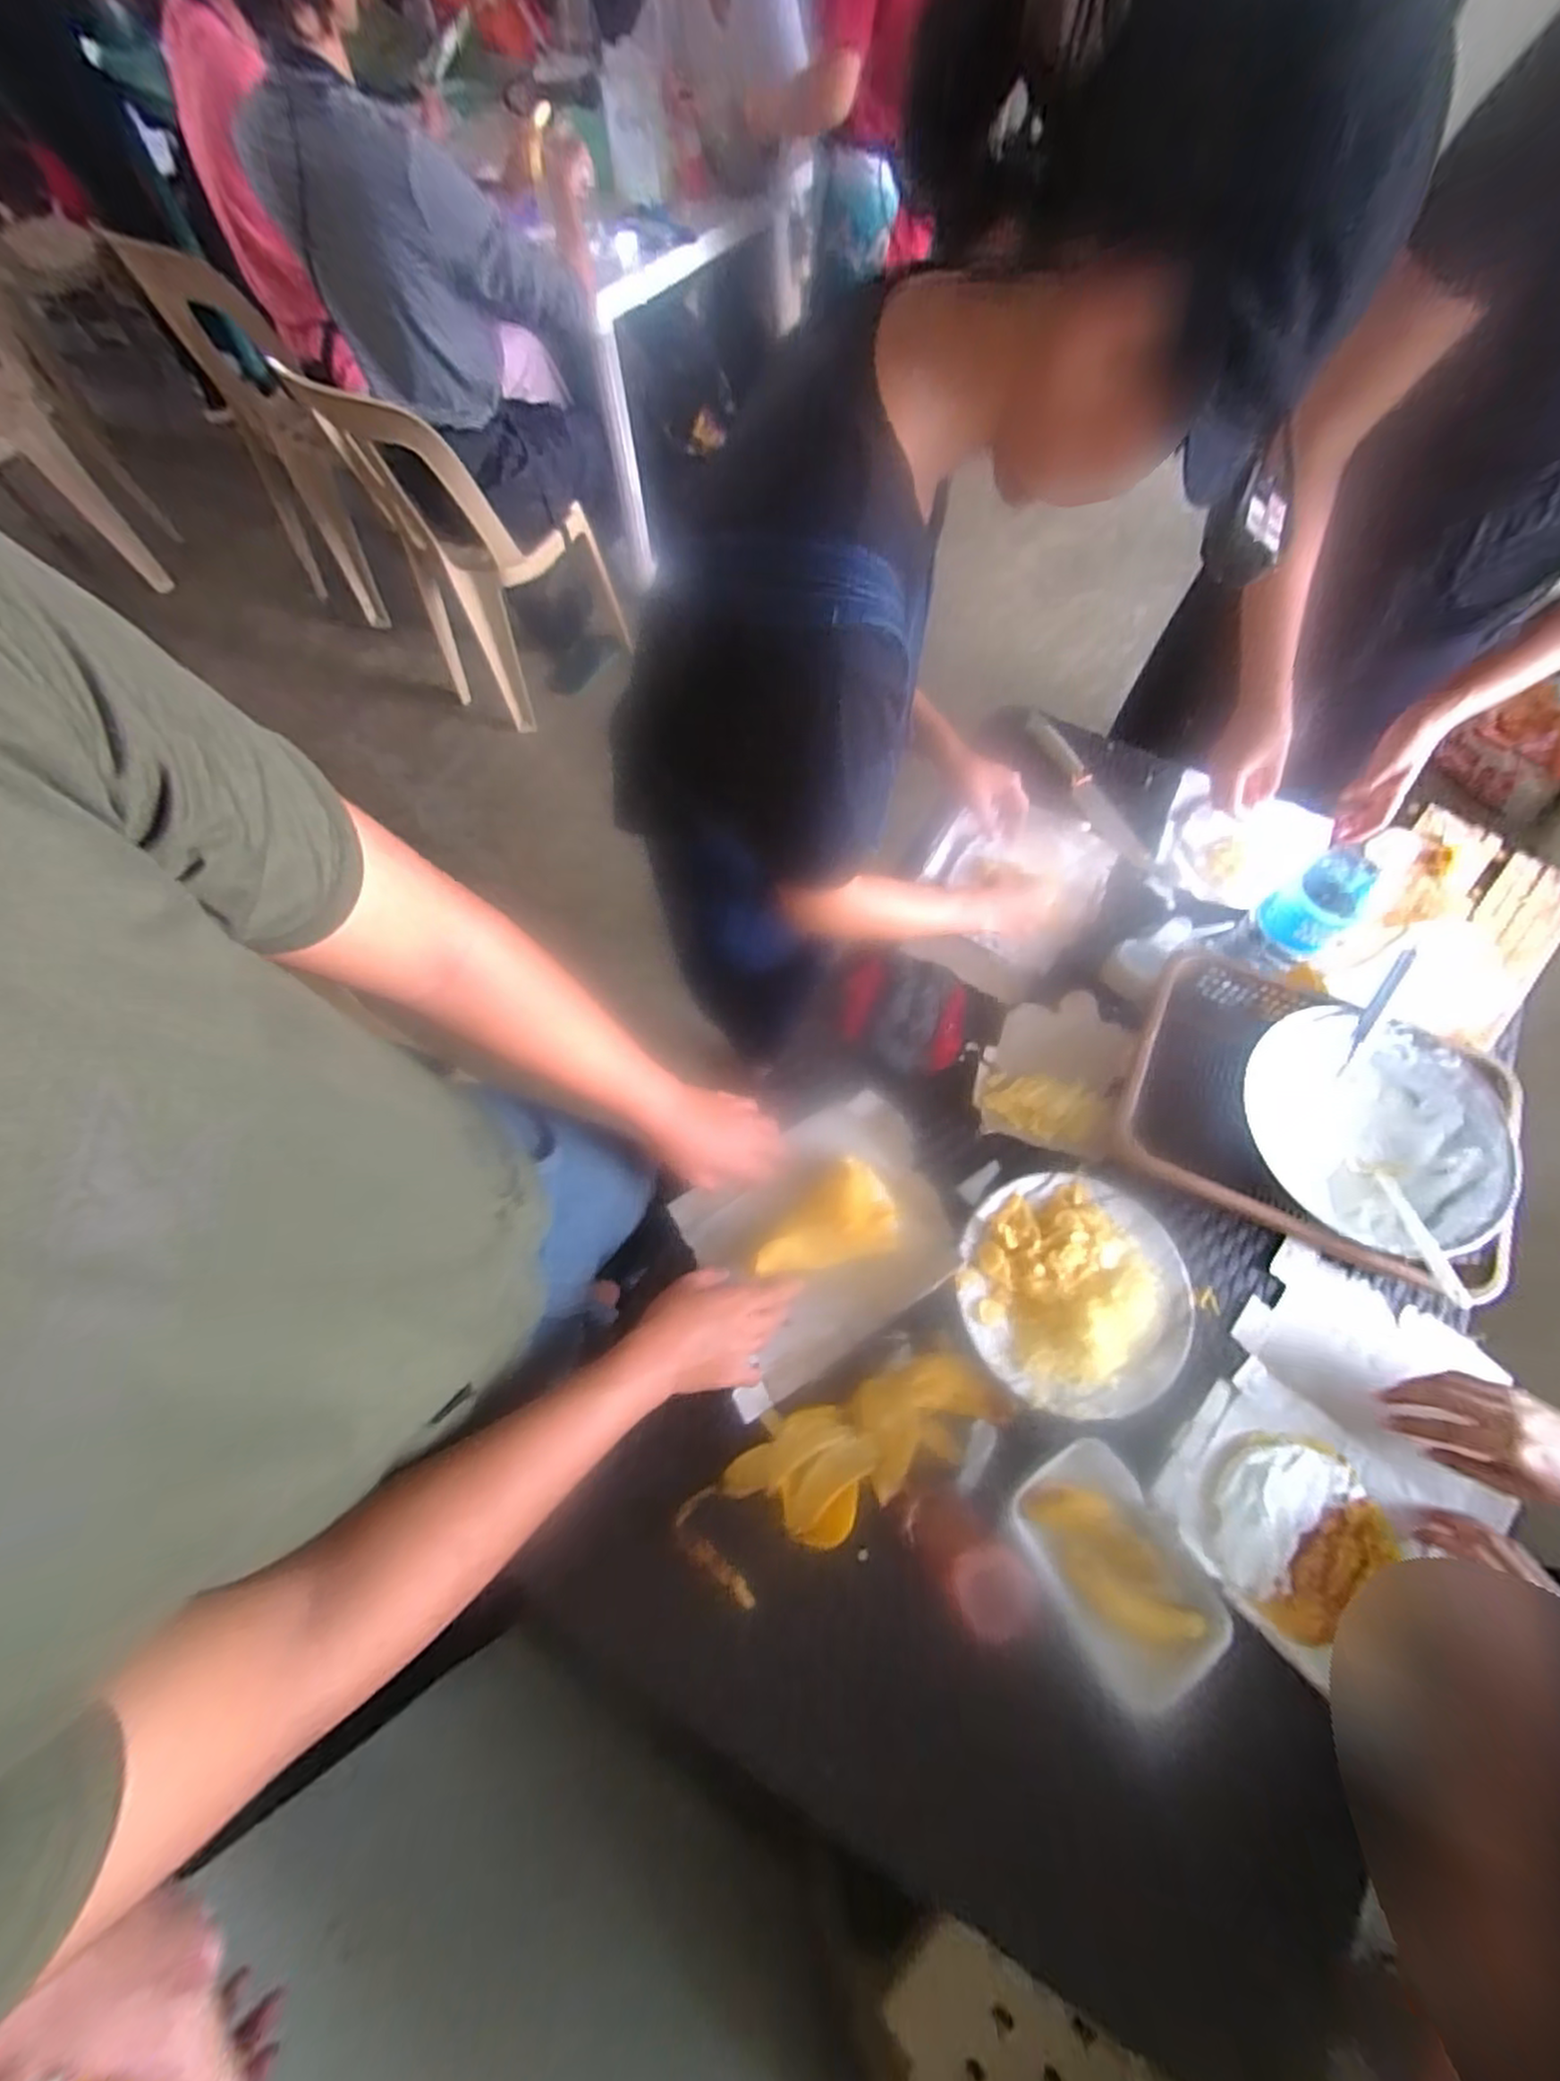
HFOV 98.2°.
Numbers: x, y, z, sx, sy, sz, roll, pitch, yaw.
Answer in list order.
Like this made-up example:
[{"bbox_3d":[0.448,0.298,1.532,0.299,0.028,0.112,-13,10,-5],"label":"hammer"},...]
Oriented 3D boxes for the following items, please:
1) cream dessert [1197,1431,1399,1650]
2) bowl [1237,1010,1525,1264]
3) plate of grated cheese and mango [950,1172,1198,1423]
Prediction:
[{"bbox_3d":[0.506,0.478,0.667,0.186,0.021,0.153,-26,75,-19],"label":"cream dessert"},{"bbox_3d":[0.667,0.088,0.771,0.263,0.113,0.266,-1,67,3],"label":"bowl"},{"bbox_3d":[0.312,0.263,0.713,0.240,0.038,0.227,-1,67,3],"label":"plate of grated cheese and mango"}]

